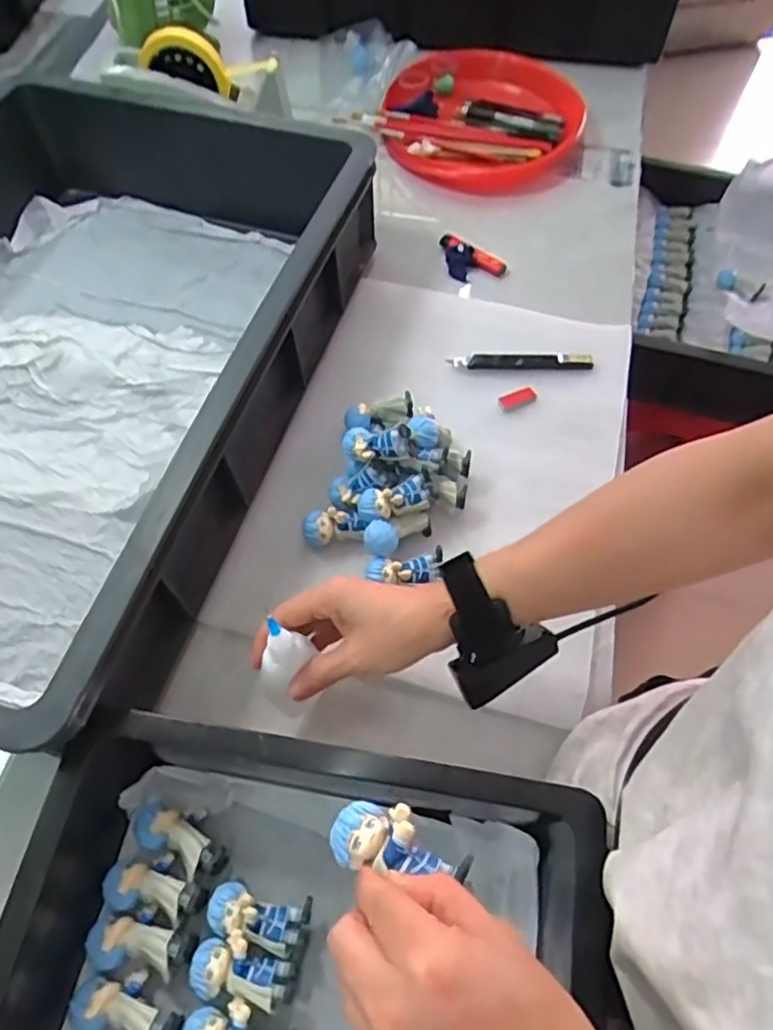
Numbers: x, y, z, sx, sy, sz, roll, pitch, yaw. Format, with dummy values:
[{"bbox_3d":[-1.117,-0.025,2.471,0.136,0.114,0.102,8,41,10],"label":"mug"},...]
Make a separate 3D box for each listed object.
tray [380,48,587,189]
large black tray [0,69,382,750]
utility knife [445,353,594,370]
[{"bbox_3d":[0.113,-0.500,0.818,0.250,0.072,0.241,1,60,-1],"label":"tray"},{"bbox_3d":[-0.290,-0.142,0.559,0.411,0.111,0.588,16,61,8],"label":"large black tray"},{"bbox_3d":[0.131,-0.150,0.628,0.138,0.009,0.015,1,61,0],"label":"utility knife"}]

